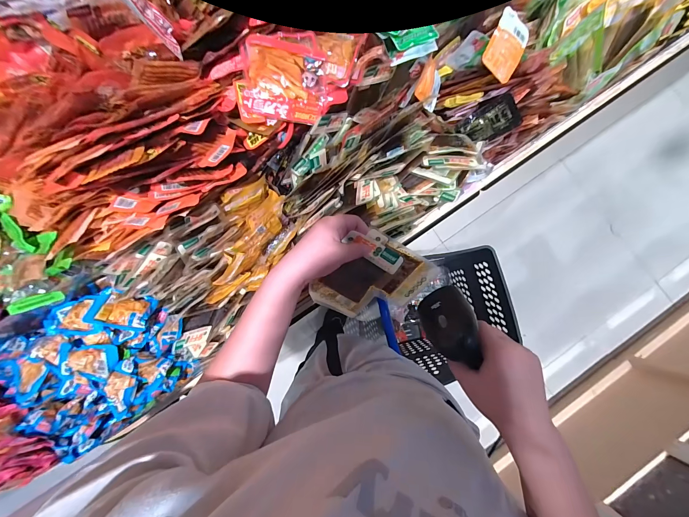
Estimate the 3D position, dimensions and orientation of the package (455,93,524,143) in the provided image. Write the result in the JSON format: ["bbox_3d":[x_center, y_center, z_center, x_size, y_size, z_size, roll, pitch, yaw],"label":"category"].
[{"bbox_3d":[0.289,-0.279,0.592,0.111,0.018,0.071,-17,111,35],"label":"package"}]

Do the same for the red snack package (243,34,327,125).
[{"bbox_3d":[-0.087,-0.263,0.432,0.118,0.024,0.107,3,102,-13],"label":"red snack package"}]

